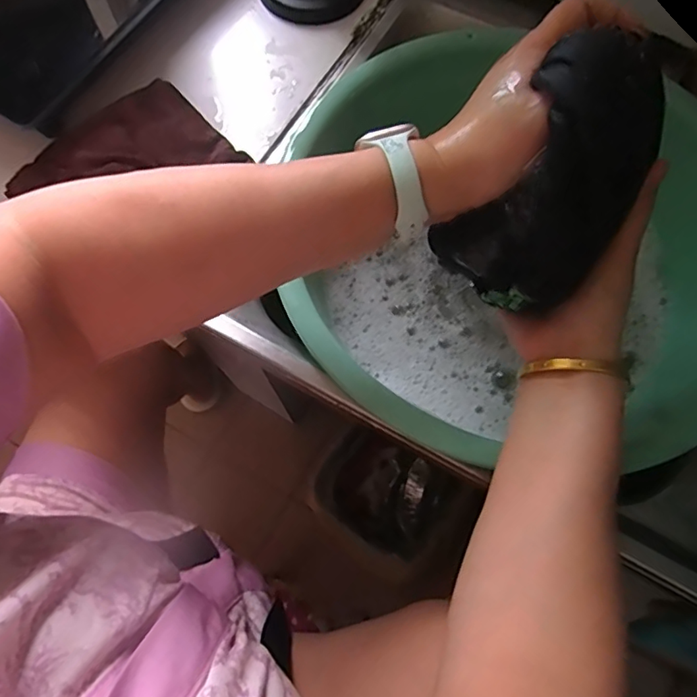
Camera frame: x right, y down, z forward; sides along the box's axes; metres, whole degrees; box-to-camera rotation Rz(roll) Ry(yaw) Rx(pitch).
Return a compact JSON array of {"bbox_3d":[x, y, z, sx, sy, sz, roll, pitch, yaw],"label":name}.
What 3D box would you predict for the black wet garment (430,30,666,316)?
[{"bbox_3d":[0.121,-0.092,0.299,0.092,0.146,0.073,33,42,10],"label":"black wet garment"}]

